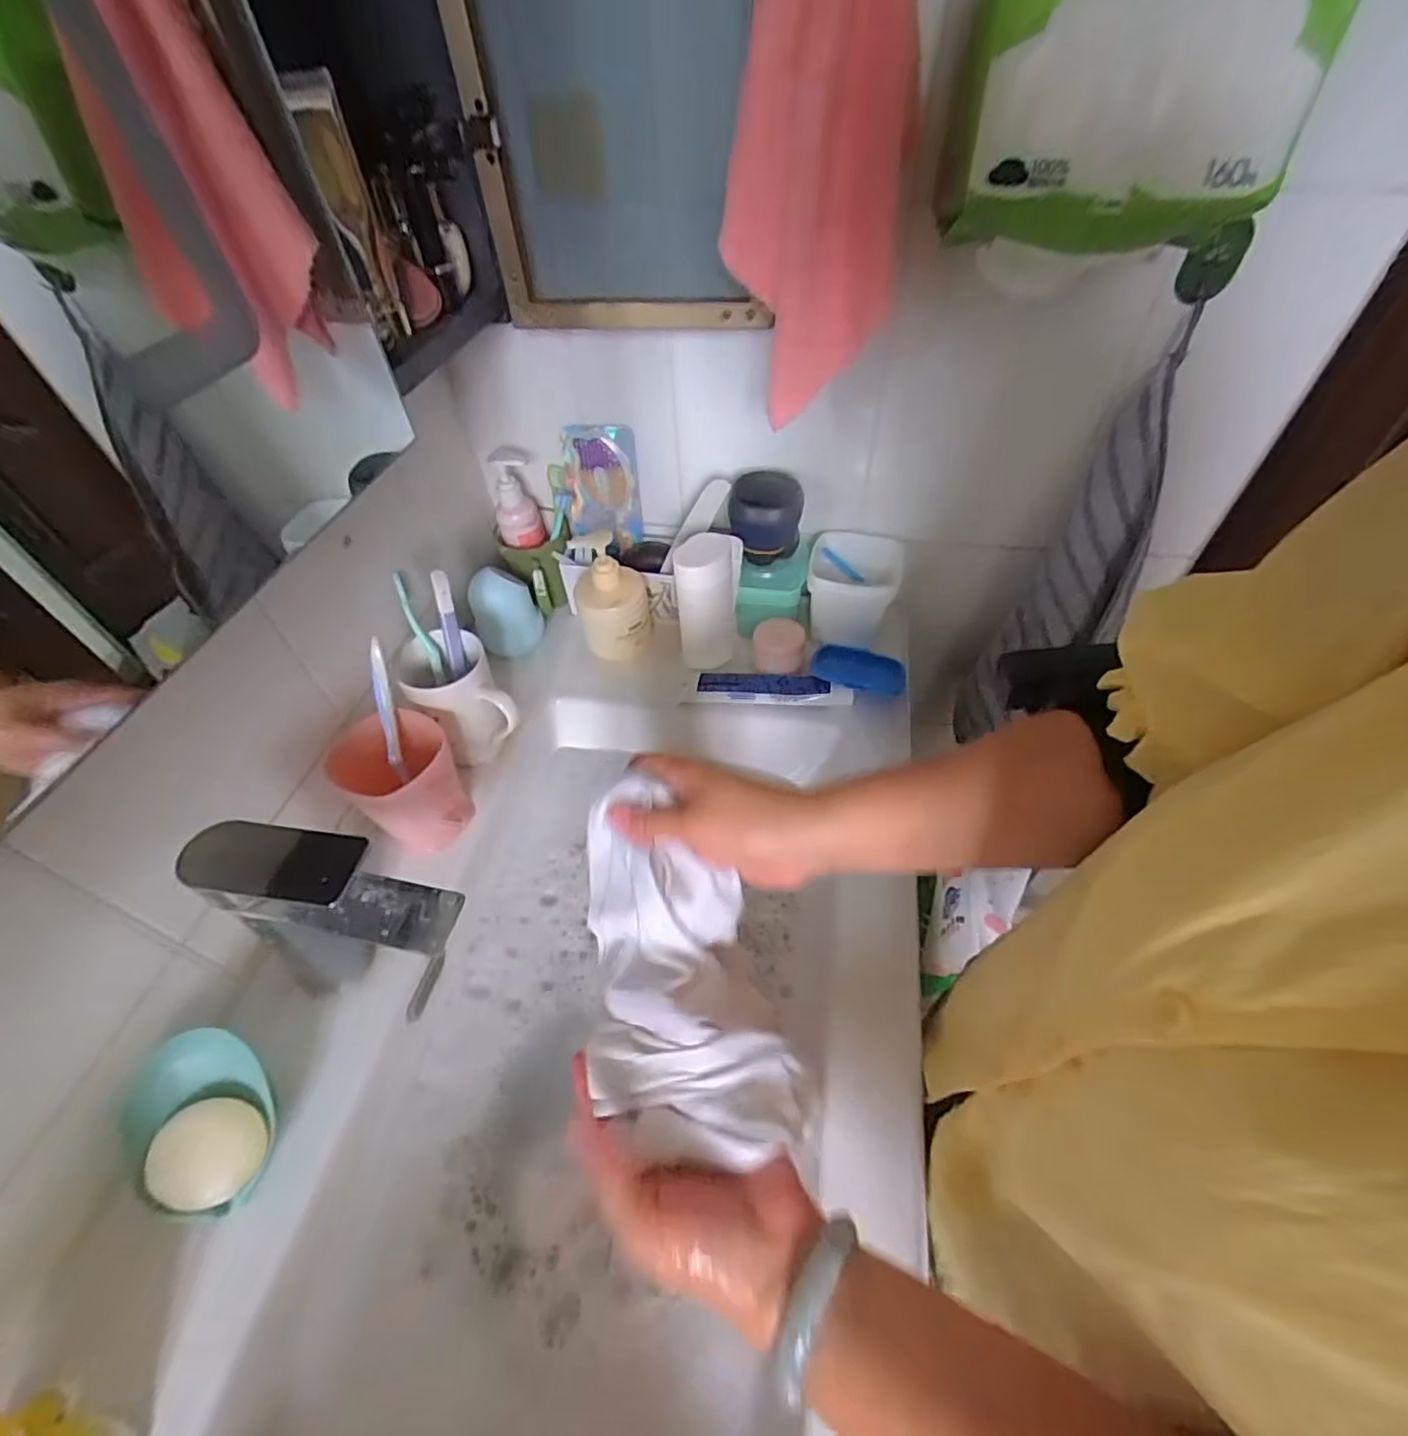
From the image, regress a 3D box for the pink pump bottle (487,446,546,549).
[{"bbox_3d":[-0.215,-0.250,0.707,0.050,0.106,0.059,-17,50,-12],"label":"pink pump bottle"}]

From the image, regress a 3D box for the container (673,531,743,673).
[{"bbox_3d":[0.006,-0.117,0.659,0.062,0.149,0.049,1,49,4],"label":"container"}]

